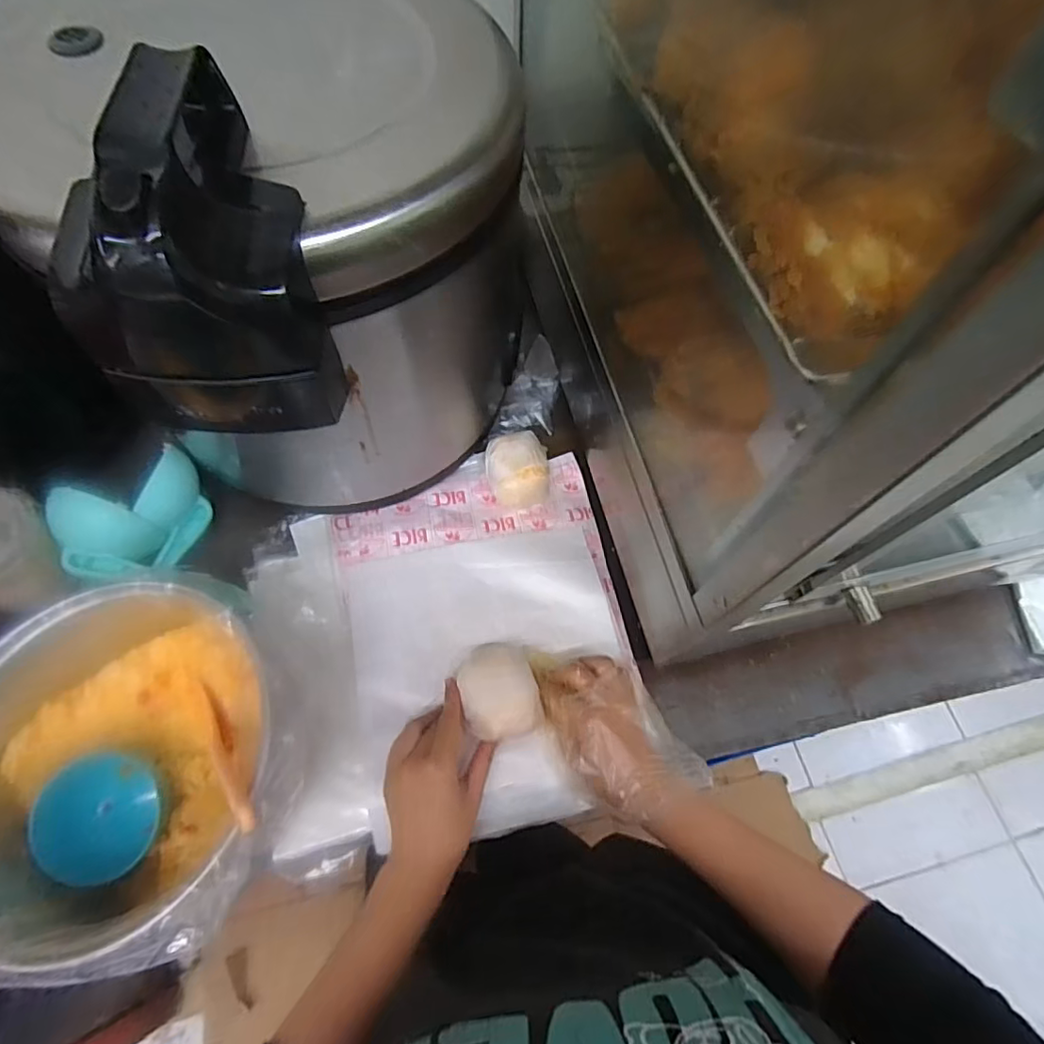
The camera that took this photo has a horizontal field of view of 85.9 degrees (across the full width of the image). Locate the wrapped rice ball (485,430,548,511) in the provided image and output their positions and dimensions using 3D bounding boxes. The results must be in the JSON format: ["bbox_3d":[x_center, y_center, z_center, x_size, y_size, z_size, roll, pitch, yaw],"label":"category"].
[{"bbox_3d":[-0.005,-0.054,0.601,0.067,0.045,0.078,-6,65,-6],"label":"wrapped rice ball"}]

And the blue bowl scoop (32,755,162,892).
[{"bbox_3d":[-0.340,0.233,0.444,0.045,0.078,0.093,-5,70,38],"label":"blue bowl scoop"}]

